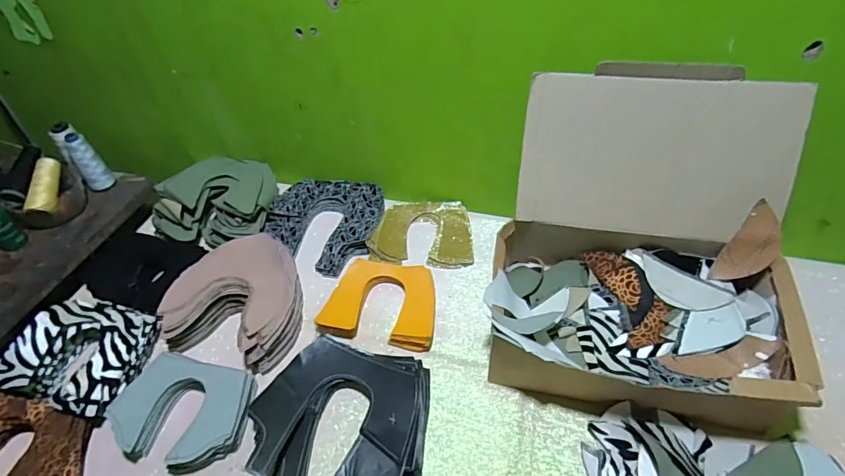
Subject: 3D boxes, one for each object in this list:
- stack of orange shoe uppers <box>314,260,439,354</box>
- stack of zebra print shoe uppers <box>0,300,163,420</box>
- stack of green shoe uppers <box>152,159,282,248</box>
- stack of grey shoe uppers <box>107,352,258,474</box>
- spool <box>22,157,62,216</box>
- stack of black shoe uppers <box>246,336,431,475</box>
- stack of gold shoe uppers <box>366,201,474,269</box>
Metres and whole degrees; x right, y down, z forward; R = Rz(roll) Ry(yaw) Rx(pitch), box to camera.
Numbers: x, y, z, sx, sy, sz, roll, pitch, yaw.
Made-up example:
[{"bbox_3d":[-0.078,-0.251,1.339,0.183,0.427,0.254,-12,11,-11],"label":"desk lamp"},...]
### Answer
[{"bbox_3d":[-0.056,0.092,0.656,0.151,0.034,0.120,6,48,9],"label":"stack of orange shoe uppers"},{"bbox_3d":[-0.445,0.149,0.605,0.158,0.060,0.147,8,48,10],"label":"stack of zebra print shoe uppers"},{"bbox_3d":[-0.343,-0.075,0.785,0.170,0.068,0.181,7,47,9],"label":"stack of green shoe uppers"},{"bbox_3d":[-0.286,0.210,0.557,0.161,0.033,0.121,8,48,11],"label":"stack of grey shoe uppers"},{"bbox_3d":[-0.673,-0.093,0.821,0.039,0.036,0.113,-8,66,-4],"label":"spool"},{"bbox_3d":[-0.094,0.216,0.536,0.191,0.041,0.182,7,48,10],"label":"stack of black shoe uppers"},{"bbox_3d":[0.001,-0.011,0.753,0.159,0.026,0.128,2,46,5],"label":"stack of gold shoe uppers"}]

